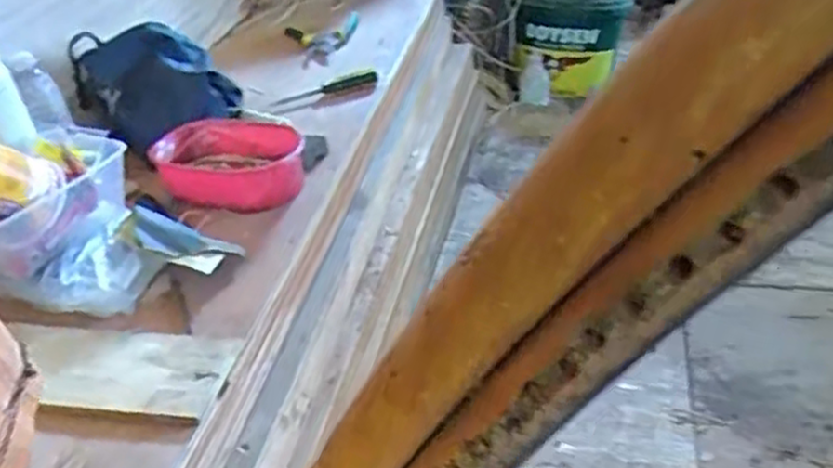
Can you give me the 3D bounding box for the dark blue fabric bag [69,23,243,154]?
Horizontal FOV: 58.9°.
[{"bbox_3d":[-0.345,-0.196,0.973,0.201,0.112,0.132,-5,34,-4],"label":"dark blue fabric bag"}]

